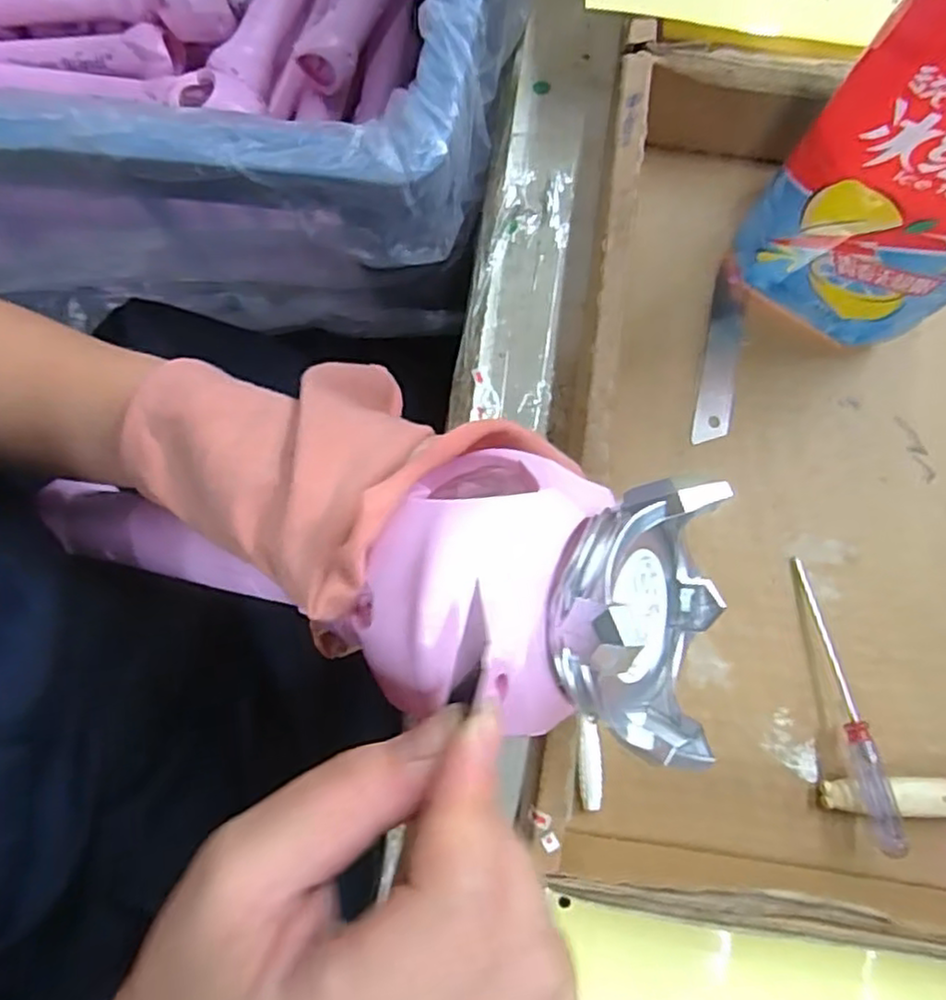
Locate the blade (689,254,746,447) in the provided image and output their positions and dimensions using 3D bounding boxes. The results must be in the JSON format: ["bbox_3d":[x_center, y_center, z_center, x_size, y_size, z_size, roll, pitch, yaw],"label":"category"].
[{"bbox_3d":[0.121,-0.071,0.335,0.017,0.005,0.092,12,80,1],"label":"blade"}]

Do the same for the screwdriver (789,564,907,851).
[{"bbox_3d":[0.160,0.087,0.296,0.012,0.016,0.124,-13,79,-2],"label":"screwdriver"}]

